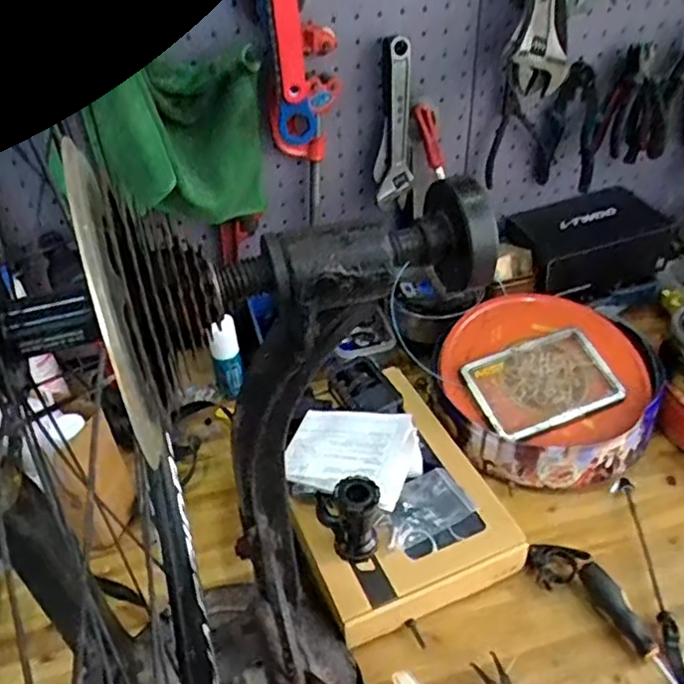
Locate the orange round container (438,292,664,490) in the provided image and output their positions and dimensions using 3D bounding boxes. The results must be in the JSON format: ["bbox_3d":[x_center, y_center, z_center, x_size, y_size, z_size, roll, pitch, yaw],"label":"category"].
[{"bbox_3d":[0.270,0.056,0.869,0.278,0.090,0.278,1,58,-2],"label":"orange round container"}]

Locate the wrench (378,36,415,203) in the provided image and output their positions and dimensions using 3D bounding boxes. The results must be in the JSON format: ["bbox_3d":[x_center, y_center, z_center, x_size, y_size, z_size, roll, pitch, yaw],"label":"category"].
[{"bbox_3d":[0.071,-0.286,0.857,0.049,0.212,0.015,11,43,16],"label":"wrench"}]

